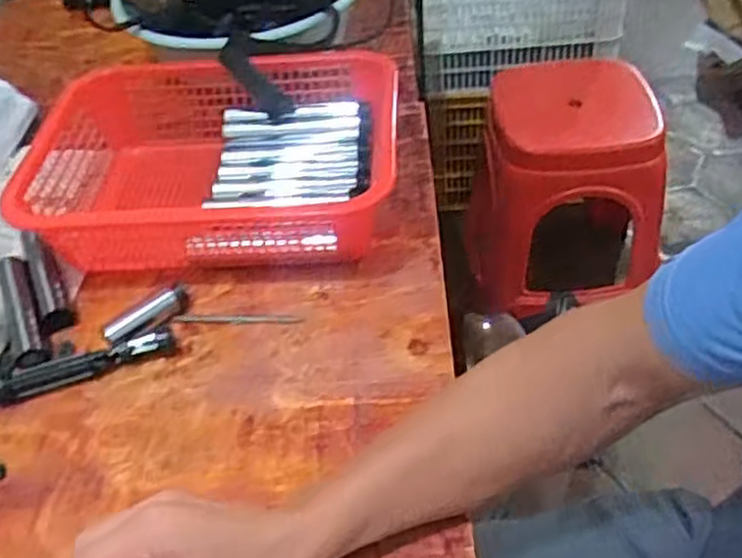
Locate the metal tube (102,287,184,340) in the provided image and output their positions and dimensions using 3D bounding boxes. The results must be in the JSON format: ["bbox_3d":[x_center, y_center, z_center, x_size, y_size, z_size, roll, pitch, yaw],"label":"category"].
[{"bbox_3d":[-0.191,0.031,0.627,0.072,0.023,0.020,-33,51,-24],"label":"metal tube"}]

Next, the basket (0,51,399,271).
[{"bbox_3d":[-0.148,-0.105,0.707,0.336,0.098,0.245,-5,45,1],"label":"basket"}]

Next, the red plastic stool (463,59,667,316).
[{"bbox_3d":[0.340,-0.161,1.295,0.311,0.330,0.342,9,47,15],"label":"red plastic stool"}]

